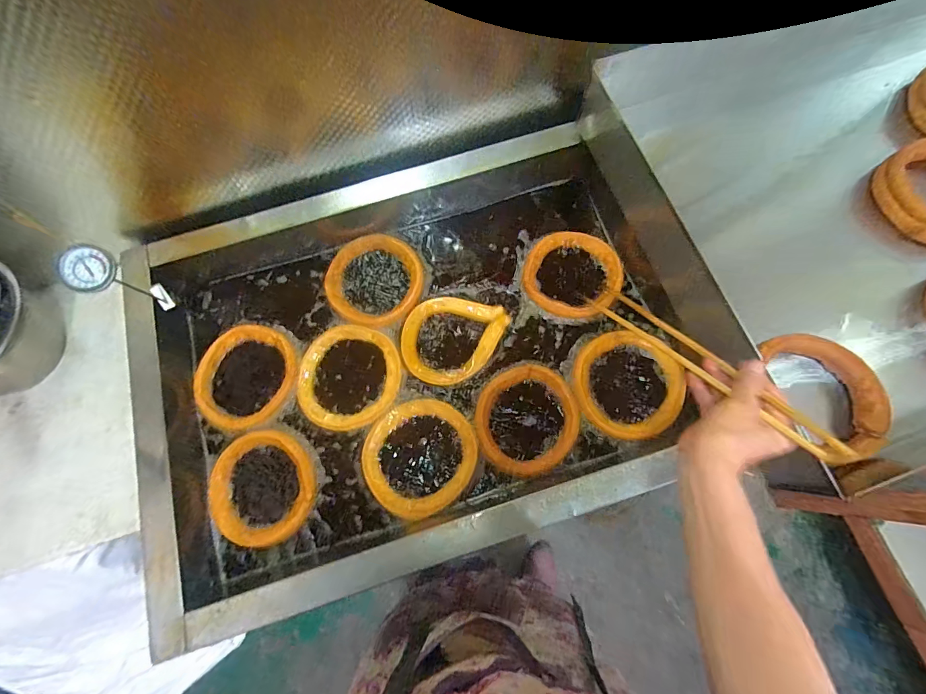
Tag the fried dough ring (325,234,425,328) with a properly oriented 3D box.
[{"bbox_3d":[-0.147,-0.115,0.673,0.159,0.012,0.163,0,73,1],"label":"fried dough ring"}]

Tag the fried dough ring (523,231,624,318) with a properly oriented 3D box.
[{"bbox_3d":[0.186,-0.125,0.668,0.158,0.015,0.152,0,73,1],"label":"fried dough ring"}]

